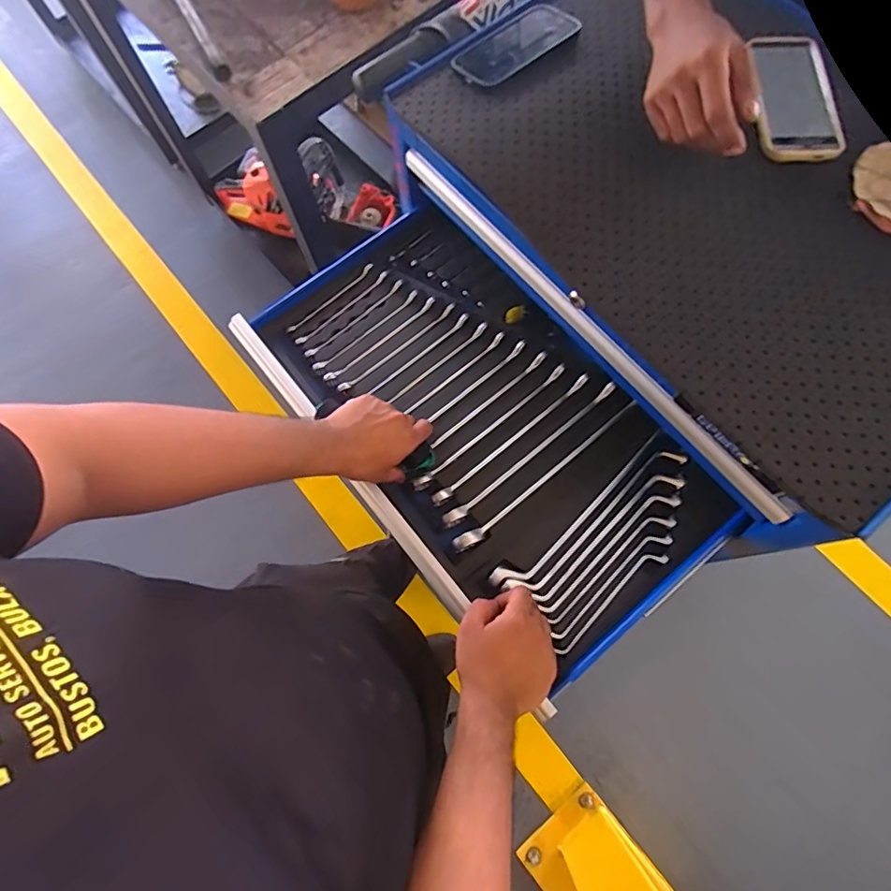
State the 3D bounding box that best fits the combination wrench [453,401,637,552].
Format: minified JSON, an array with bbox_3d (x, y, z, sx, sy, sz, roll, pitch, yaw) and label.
[{"bbox_3d":[0.126,0.036,0.625,0.281,0.024,0.018,-37,76,-9],"label":"combination wrench"}]

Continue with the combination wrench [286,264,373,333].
[{"bbox_3d":[-0.156,-0.201,0.714,0.148,0.005,0.010,-42,76,-10],"label":"combination wrench"}]

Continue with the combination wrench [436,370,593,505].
[{"bbox_3d":[0.084,-0.007,0.647,0.249,0.020,0.014,-38,76,-9],"label":"combination wrench"}]

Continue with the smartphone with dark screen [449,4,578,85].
[{"bbox_3d":[0.084,-0.468,0.607,0.150,0.012,0.067,-37,76,-9],"label":"smartphone with dark screen"}]

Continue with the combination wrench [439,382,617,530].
[{"bbox_3d":[0.105,0.015,0.645,0.273,0.035,0.018,-37,76,-9],"label":"combination wrench"}]

